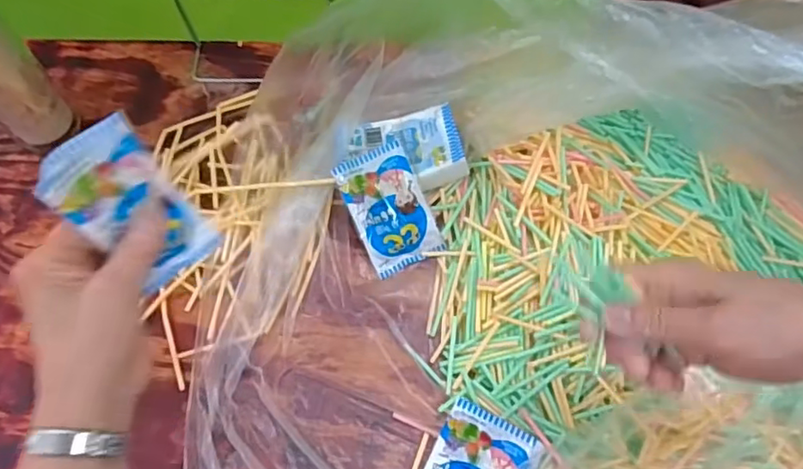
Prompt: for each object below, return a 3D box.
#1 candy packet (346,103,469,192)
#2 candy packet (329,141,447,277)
[{"bbox_3d":[0.004,-0.076,0.525,0.099,0.016,0.072,-9,66,-1],"label":"candy packet"},{"bbox_3d":[-0.010,-0.021,0.509,0.062,0.010,0.103,-24,101,-5],"label":"candy packet"}]

